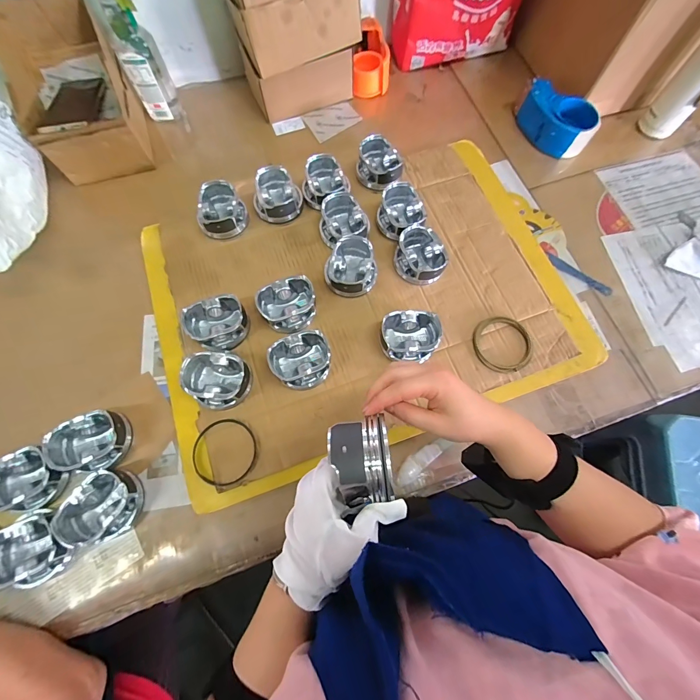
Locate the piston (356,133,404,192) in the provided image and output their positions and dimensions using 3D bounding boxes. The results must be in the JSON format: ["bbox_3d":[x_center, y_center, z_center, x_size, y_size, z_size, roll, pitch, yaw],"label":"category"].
[{"bbox_3d":[0.054,-0.337,0.604,0.082,0.048,0.084,5,73,0],"label":"piston"}]

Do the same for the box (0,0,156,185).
[{"bbox_3d":[-0.464,-0.438,0.571,0.155,0.161,0.214,-14,74,-6],"label":"box"}]

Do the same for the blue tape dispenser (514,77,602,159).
[{"bbox_3d":[0.382,-0.430,0.633,0.152,0.066,0.079,34,75,8],"label":"blue tape dispenser"}]

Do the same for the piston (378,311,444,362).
[{"bbox_3d":[0.089,-0.018,0.503,0.089,0.043,0.072,1,73,-1],"label":"piston"}]

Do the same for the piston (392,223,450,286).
[{"bbox_3d":[0.116,-0.153,0.547,0.079,0.044,0.087,-43,79,-13],"label":"piston"}]

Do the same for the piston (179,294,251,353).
[{"bbox_3d":[-0.197,-0.039,0.507,0.084,0.052,0.074,-29,76,-10],"label":"piston"}]

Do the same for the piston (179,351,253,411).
[{"bbox_3d":[-0.188,0.045,0.477,0.090,0.042,0.075,-1,74,-2],"label":"piston"}]

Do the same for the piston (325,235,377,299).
[{"bbox_3d":[0.000,-0.133,0.536,0.080,0.048,0.086,0,73,-2],"label":"piston"}]

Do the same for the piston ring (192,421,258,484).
[{"bbox_3d":[-0.175,0.142,0.466,0.088,0.004,0.088,0,73,-2],"label":"piston ring"}]

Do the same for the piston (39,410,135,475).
[{"bbox_3d":[-0.351,0.125,0.453,0.092,0.042,0.075,-11,74,-5],"label":"piston"}]

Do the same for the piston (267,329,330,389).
[{"bbox_3d":[-0.070,0.016,0.488,0.087,0.043,0.077,-19,75,-7],"label":"piston"}]

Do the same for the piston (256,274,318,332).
[{"bbox_3d":[-0.095,-0.068,0.516,0.084,0.045,0.072,-20,75,-7],"label":"piston"}]

